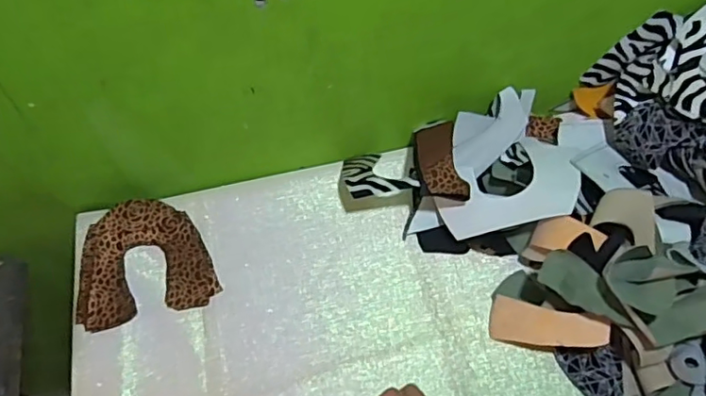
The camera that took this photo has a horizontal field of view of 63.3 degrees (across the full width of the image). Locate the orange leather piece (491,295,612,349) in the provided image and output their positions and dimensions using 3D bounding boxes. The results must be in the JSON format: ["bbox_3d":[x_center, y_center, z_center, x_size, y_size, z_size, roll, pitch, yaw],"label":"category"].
[{"bbox_3d":[0.220,0.149,0.650,0.127,0.008,0.048,9,90,30],"label":"orange leather piece"}]

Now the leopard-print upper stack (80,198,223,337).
[{"bbox_3d":[-0.264,0.077,0.721,0.160,0.034,0.151,-15,60,-7],"label":"leopard-print upper stack"}]

